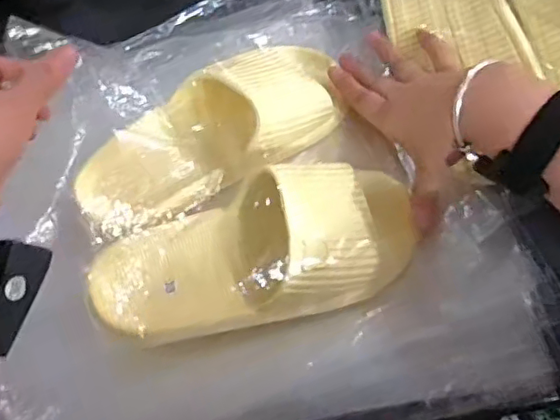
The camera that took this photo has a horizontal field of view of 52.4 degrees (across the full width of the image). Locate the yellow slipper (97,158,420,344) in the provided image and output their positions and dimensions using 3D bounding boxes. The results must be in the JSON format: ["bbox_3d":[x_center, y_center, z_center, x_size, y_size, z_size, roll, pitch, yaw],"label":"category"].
[{"bbox_3d":[-0.013,0.029,0.405,0.231,0.065,0.096,-17,64,-6],"label":"yellow slipper"}]

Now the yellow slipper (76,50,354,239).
[{"bbox_3d":[-0.048,-0.060,0.441,0.233,0.058,0.104,-32,67,-15],"label":"yellow slipper"}]

